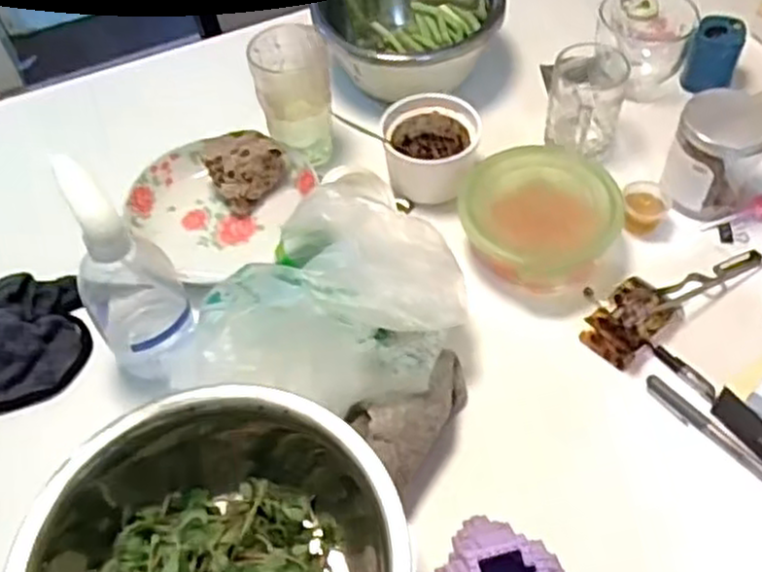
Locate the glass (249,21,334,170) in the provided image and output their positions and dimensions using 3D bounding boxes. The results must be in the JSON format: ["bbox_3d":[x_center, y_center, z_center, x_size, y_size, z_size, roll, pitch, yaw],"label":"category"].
[{"bbox_3d":[-0.089,-0.195,0.805,0.078,0.117,0.087,-6,53,-2],"label":"glass"}]

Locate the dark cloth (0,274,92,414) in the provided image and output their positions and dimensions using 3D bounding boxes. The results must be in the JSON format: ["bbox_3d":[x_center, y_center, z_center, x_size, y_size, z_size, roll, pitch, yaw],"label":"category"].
[{"bbox_3d":[-0.335,0.044,0.692,0.138,0.046,0.126,-36,59,-22],"label":"dark cloth"}]

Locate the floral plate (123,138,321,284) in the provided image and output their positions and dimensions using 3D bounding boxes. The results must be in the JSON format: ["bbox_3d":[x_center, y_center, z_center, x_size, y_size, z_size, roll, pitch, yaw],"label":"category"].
[{"bbox_3d":[-0.168,-0.081,0.777,0.162,0.031,0.178,-2,53,2],"label":"floral plate"}]

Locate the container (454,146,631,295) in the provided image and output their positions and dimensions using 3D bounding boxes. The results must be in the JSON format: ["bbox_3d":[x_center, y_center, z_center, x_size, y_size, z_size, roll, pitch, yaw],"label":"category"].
[{"bbox_3d":[0.150,-0.065,0.732,0.146,0.061,0.137,-2,53,2],"label":"container"}]

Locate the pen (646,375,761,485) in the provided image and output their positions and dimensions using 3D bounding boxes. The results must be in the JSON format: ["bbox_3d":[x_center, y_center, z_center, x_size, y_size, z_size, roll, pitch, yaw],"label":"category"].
[{"bbox_3d":[0.274,0.124,0.629,0.015,0.013,0.139,-34,58,-21],"label":"pen"}]

